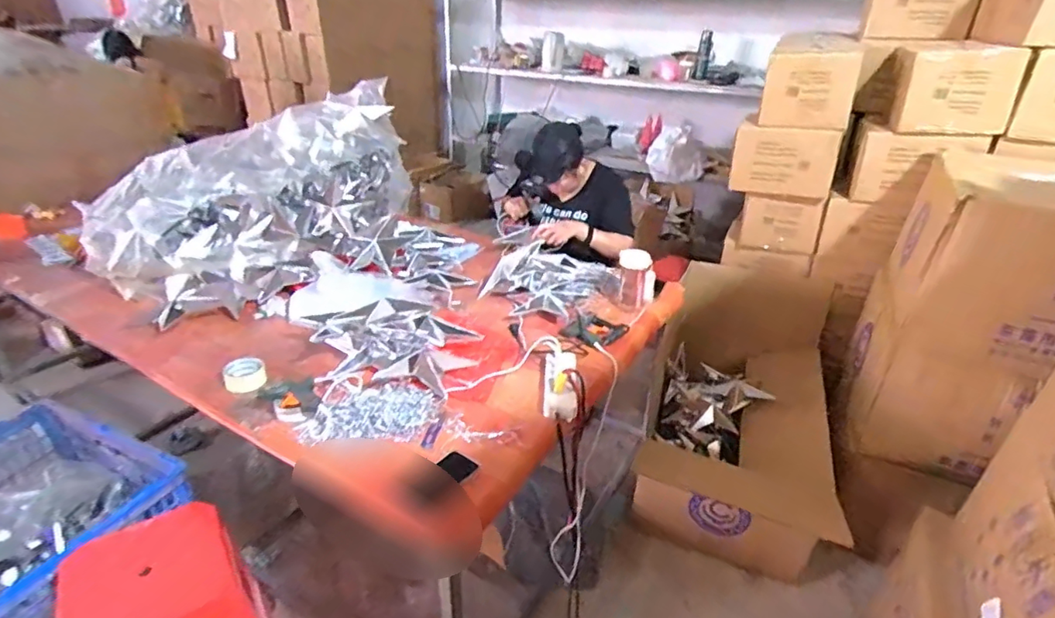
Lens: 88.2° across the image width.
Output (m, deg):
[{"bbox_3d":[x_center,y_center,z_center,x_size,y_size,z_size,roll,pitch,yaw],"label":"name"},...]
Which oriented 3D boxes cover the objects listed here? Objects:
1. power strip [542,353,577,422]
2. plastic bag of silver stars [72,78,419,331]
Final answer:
[{"bbox_3d":[0.072,0.164,1.196,0.073,0.049,0.182,3,29,2],"label":"power strip"},{"bbox_3d":[-0.677,-0.358,1.601,0.446,0.369,1.014,10,30,15],"label":"plastic bag of silver stars"}]

